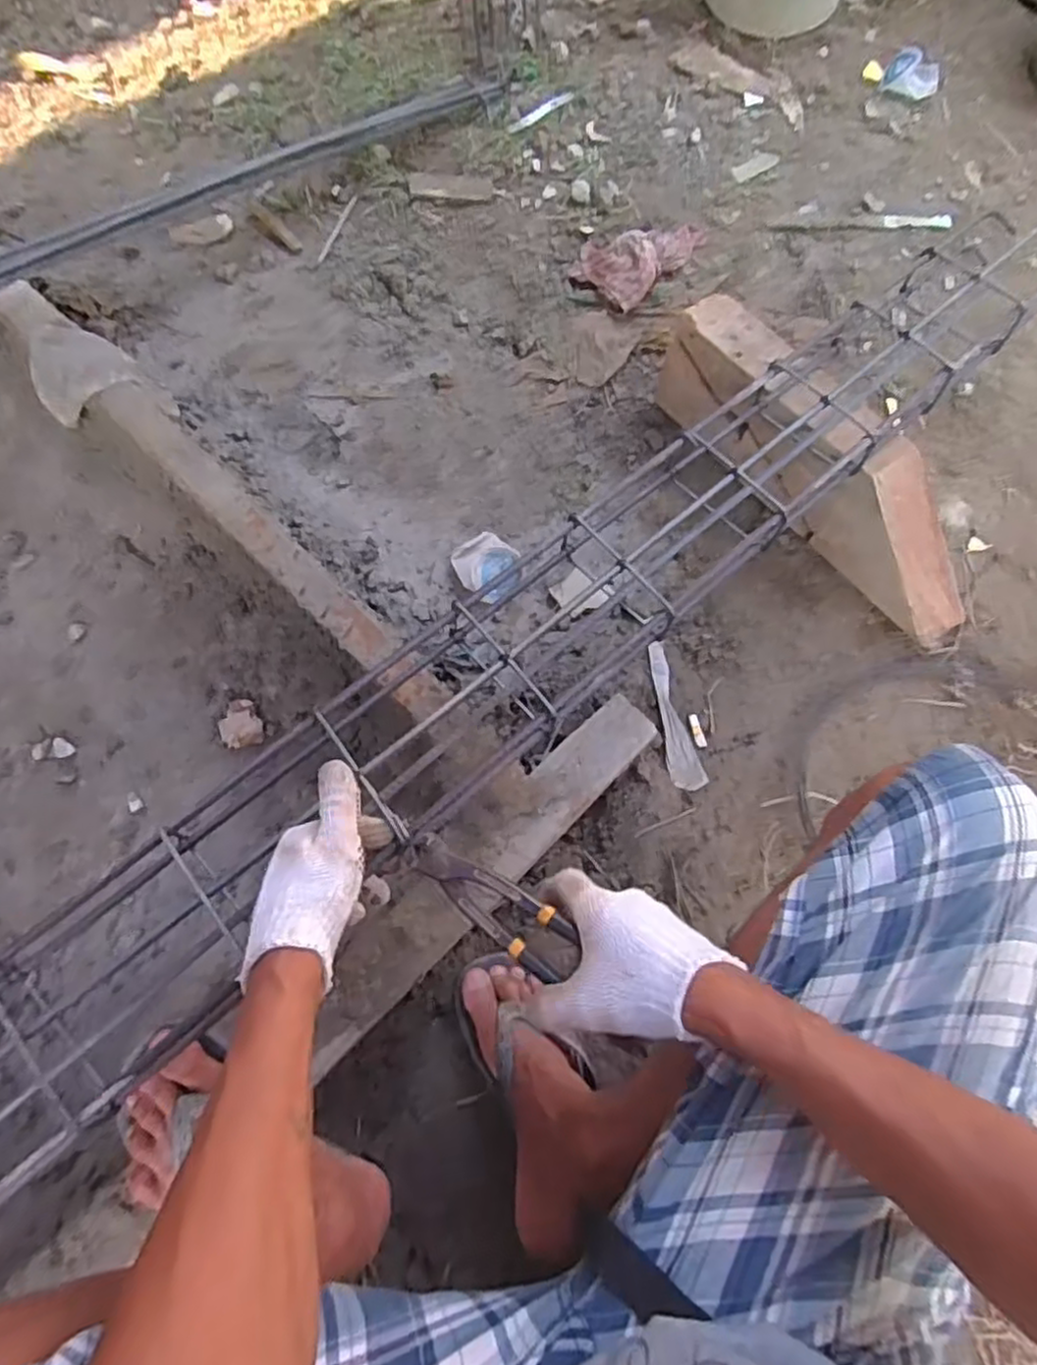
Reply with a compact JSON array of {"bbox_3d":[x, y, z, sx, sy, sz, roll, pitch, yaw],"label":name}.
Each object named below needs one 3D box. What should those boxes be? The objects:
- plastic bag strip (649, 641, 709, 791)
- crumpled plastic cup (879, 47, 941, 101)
[{"bbox_3d":[0.180,0.037,0.842,0.042,0.011,0.186,-13,71,-3],"label":"plastic bag strip"},{"bbox_3d":[0.680,-1.047,1.217,0.097,0.043,0.059,25,74,10],"label":"crumpled plastic cup"}]

